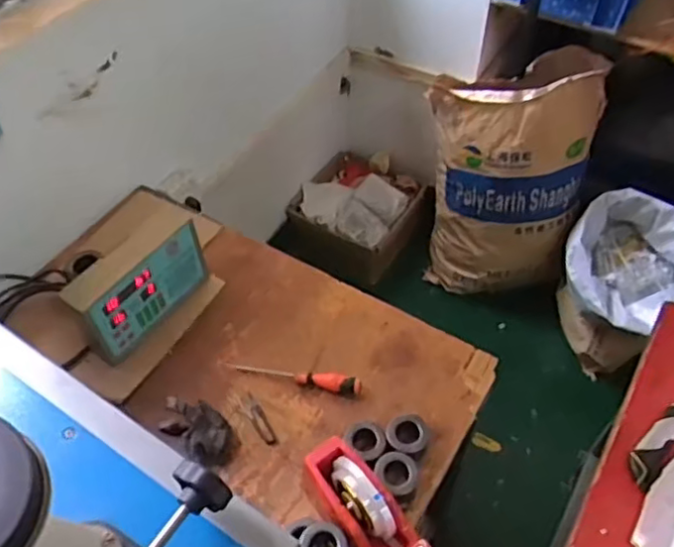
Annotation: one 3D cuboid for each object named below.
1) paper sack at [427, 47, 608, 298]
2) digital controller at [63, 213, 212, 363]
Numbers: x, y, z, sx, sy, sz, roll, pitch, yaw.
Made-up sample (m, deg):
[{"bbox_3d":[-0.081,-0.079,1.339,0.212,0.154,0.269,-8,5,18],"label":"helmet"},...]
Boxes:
[{"bbox_3d":[0.434,-0.238,1.730,0.409,0.610,0.265,8,52,6],"label":"paper sack"},{"bbox_3d":[-0.315,0.020,1.036,0.078,0.152,0.225,27,56,20],"label":"digital controller"}]

